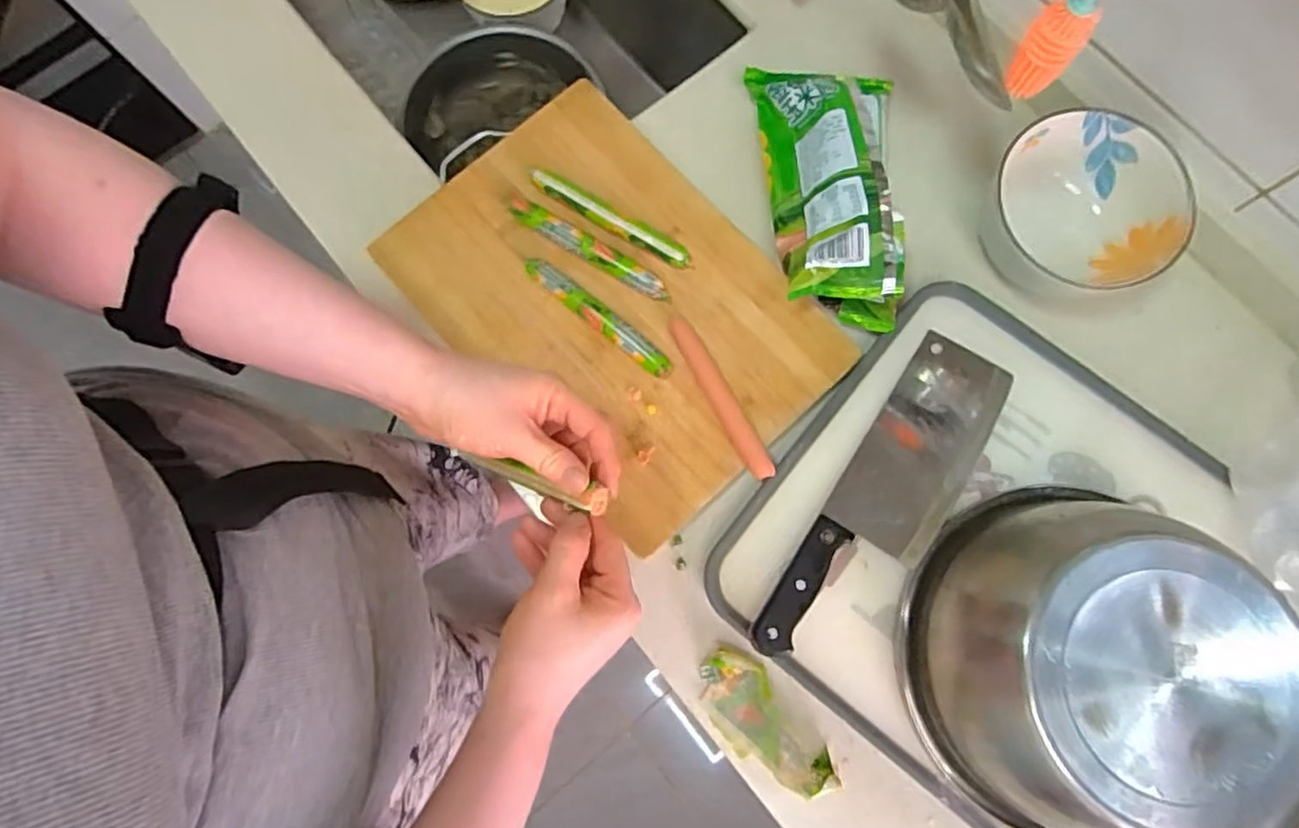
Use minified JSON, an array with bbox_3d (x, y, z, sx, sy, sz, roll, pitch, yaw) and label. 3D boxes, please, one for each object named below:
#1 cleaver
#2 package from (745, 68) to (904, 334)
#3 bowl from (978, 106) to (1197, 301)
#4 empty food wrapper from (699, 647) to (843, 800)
[{"bbox_3d":[0.189,0.069,0.530,0.083,0.027,0.288,33,80,7],"label":"cleaver"},{"bbox_3d":[0.150,-0.192,0.566,0.122,0.062,0.235,1,78,1],"label":"package"},{"bbox_3d":[0.357,-0.168,0.563,0.131,0.069,0.144,0,78,1],"label":"bowl"},{"bbox_3d":[0.084,0.233,0.508,0.052,0.026,0.118,-37,80,-7],"label":"empty food wrapper"}]

